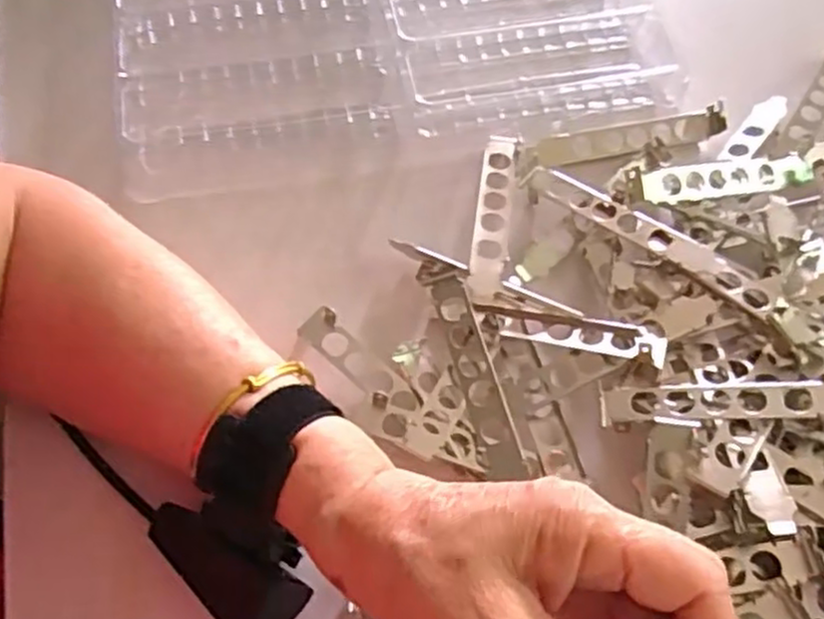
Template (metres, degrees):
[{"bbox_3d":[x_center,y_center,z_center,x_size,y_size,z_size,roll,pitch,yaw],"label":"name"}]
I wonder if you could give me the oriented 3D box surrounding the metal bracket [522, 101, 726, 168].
[{"bbox_3d":[0.129,-0.104,0.447,0.126,0.010,0.023,-13,63,-7],"label":"metal bracket"}]

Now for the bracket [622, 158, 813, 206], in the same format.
[{"bbox_3d":[0.181,-0.075,0.423,0.124,0.017,0.023,-9,61,-21],"label":"bracket"}]

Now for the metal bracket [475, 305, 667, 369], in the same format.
[{"bbox_3d":[0.078,0.011,0.372,0.095,0.010,0.019,12,61,23],"label":"metal bracket"}]

